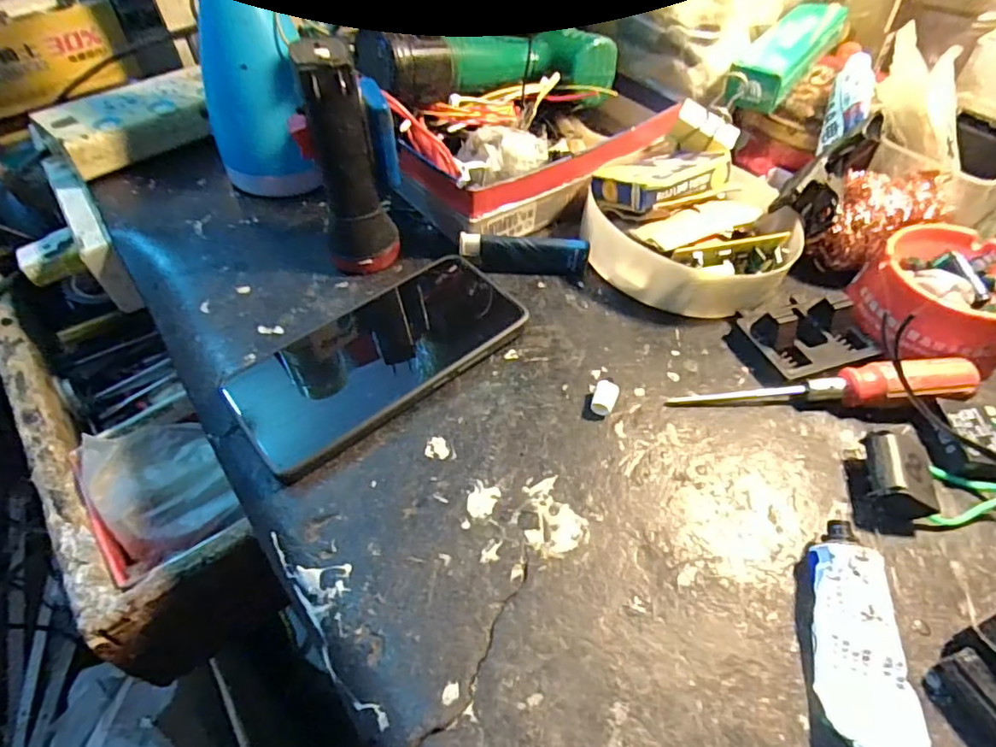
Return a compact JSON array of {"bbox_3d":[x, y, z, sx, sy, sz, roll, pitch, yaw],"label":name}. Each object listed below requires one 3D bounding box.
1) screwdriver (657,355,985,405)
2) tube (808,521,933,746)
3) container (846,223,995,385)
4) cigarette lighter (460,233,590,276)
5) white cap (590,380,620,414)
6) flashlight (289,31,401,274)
[{"bbox_3d":[0.169,0.009,0.292,0.148,0.023,0.024,-4,52,-3],"label":"screwdriver"},{"bbox_3d":[0.139,0.104,0.217,0.035,0.020,0.089,2,52,1],"label":"tube"},{"bbox_3d":[0.251,-0.041,0.320,0.089,0.042,0.083,-36,60,-25],"label":"container"},{"bbox_3d":[0.017,-0.075,0.358,0.079,0.025,0.011,2,52,2],"label":"cigarette lighter"},{"bbox_3d":[0.056,0.014,0.293,0.012,0.011,0.017,16,54,12],"label":"white cap"},{"bbox_3d":[-0.087,-0.117,0.326,0.040,0.127,0.035,-10,53,-8],"label":"flashlight"}]

